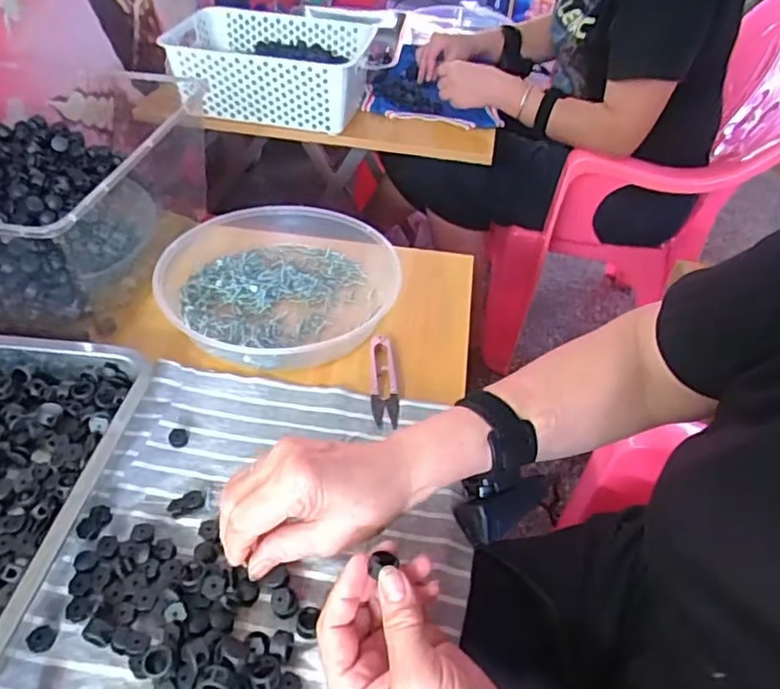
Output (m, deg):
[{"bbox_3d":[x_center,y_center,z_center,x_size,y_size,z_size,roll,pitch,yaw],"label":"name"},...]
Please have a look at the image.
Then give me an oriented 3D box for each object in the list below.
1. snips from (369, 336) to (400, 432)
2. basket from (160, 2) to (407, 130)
[{"bbox_3d":[-0.005,0.028,0.539,0.024,0.008,0.103,1,43,-3],"label":"snips"},{"bbox_3d":[-0.203,-0.459,1.030,0.316,0.109,0.215,6,43,2],"label":"basket"}]

